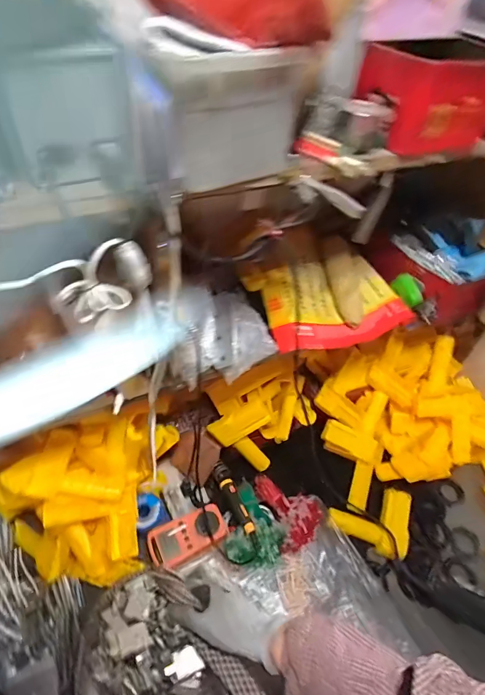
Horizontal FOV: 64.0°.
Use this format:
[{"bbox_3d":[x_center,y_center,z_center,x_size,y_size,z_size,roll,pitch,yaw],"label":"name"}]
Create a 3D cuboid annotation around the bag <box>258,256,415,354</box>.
[{"bbox_3d":[0.147,-0.089,0.666,0.228,0.067,0.174,-10,51,-13],"label":"bag"}]

